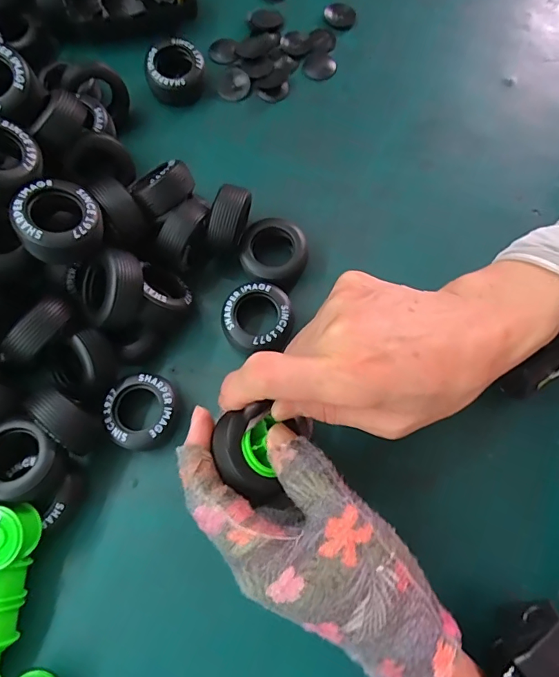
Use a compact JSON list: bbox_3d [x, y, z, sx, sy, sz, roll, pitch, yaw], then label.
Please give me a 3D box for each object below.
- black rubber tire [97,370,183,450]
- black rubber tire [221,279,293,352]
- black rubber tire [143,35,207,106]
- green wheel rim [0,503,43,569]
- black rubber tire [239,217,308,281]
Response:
[{"bbox_3d":[-0.091,0.047,0.303,0.045,0.026,0.048,26,77,7],"label":"black rubber tire"},{"bbox_3d":[-0.015,-0.013,0.322,0.048,0.026,0.049,0,75,1],"label":"black rubber tire"},{"bbox_3d":[-0.089,-0.226,0.385,0.044,0.026,0.042,17,76,5],"label":"black rubber tire"},{"bbox_3d":[-0.158,0.113,0.263,0.031,0.024,0.032,-1,74,2],"label":"green wheel rim"},{"bbox_3d":[-0.004,-0.062,0.335,0.046,0.023,0.047,0,75,1],"label":"black rubber tire"}]

